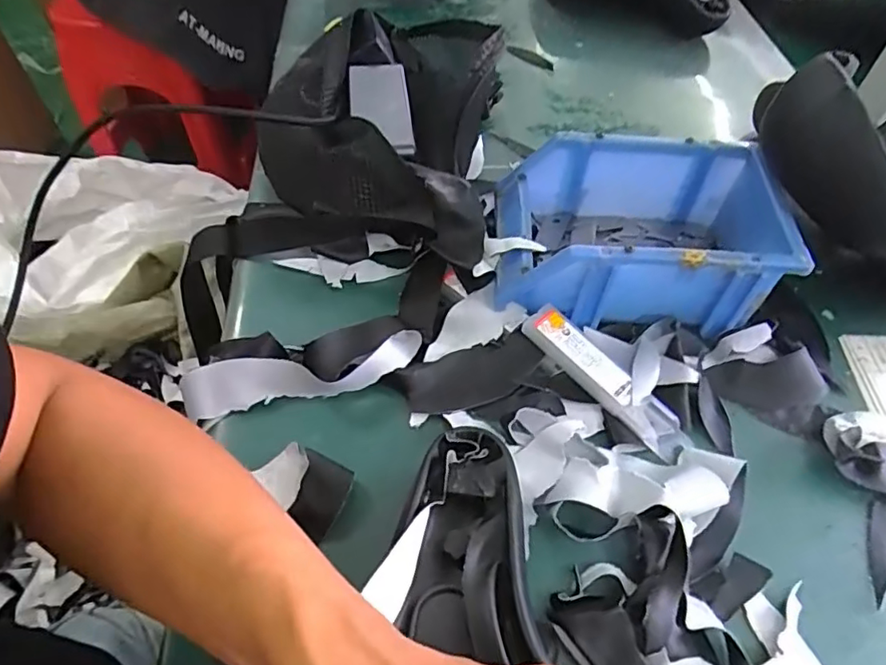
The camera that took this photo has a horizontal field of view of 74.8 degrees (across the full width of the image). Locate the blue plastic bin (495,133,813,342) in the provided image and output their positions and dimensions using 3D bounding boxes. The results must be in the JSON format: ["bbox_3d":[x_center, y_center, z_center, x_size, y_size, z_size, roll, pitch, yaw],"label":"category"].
[{"bbox_3d":[0.126,-0.067,0.396,0.170,0.075,0.118,4,54,0],"label":"blue plastic bin"}]

